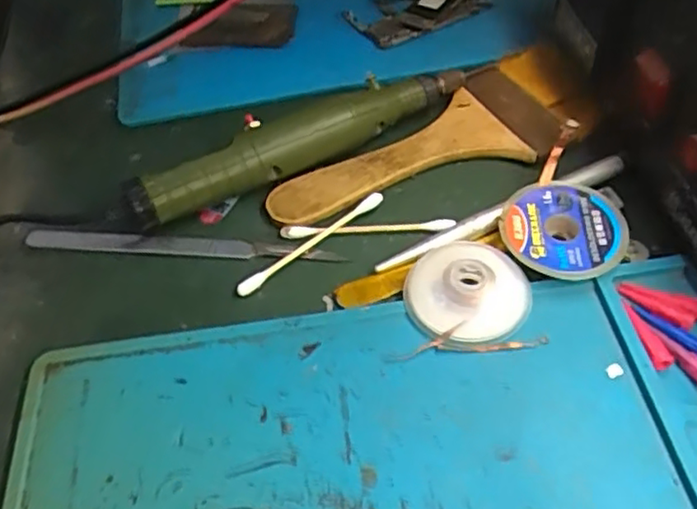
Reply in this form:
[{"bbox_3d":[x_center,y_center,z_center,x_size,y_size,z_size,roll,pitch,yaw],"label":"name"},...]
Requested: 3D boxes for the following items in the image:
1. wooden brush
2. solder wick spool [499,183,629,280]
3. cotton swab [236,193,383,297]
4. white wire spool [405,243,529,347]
[{"bbox_3d":[0.035,-0.048,0.285,0.145,0.019,0.054,-22,52,-13],"label":"wooden brush"},{"bbox_3d":[0.081,-0.009,0.250,0.045,0.012,0.043,-2,50,3],"label":"solder wick spool"},{"bbox_3d":[-0.015,-0.005,0.263,0.069,0.007,0.006,-33,55,-20],"label":"cotton swab"},{"bbox_3d":[0.043,0.013,0.239,0.044,0.011,0.039,5,51,9],"label":"white wire spool"}]

